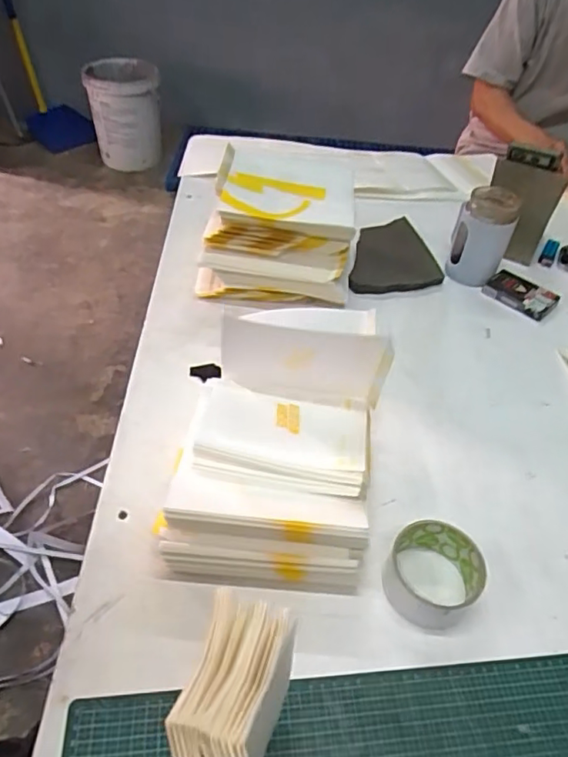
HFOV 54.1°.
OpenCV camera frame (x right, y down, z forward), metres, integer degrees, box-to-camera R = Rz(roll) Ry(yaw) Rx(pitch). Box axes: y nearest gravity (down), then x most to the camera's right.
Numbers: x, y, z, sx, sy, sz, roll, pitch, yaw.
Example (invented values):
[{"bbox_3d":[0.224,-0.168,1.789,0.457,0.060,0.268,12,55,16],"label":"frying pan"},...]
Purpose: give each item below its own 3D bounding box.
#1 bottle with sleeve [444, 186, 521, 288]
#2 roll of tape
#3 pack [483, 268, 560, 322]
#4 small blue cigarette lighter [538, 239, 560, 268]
[{"bbox_3d":[0.301,-0.215,0.852,0.079,0.128,0.071,15,46,8],"label":"bottle with sleeve"},{"bbox_3d":[0.133,0.172,0.499,0.081,0.041,0.077,4,46,-4],"label":"roll of tape"},{"bbox_3d":[0.356,-0.127,0.833,0.097,0.024,0.057,30,50,21],"label":"pack"},{"bbox_3d":[0.442,-0.209,0.928,0.022,0.008,0.061,24,63,16],"label":"small blue cigarette lighter"}]

